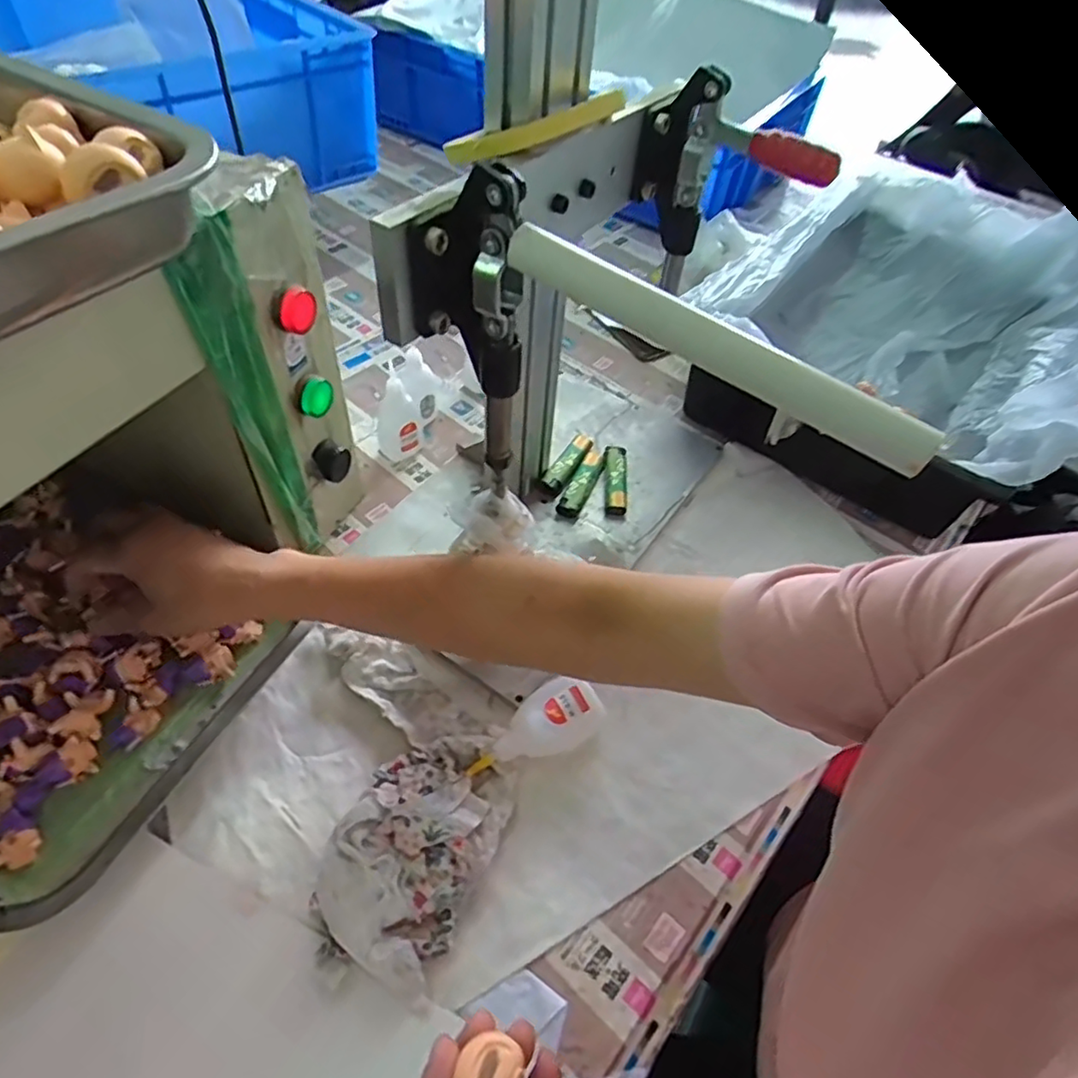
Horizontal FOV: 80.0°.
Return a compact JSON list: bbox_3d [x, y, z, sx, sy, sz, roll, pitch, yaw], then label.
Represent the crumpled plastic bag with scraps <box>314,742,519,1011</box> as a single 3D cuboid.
[{"bbox_3d":[-0.075,0.185,0.395,0.088,0.028,0.136,22,52,13],"label":"crumpled plastic bag with scraps"}]

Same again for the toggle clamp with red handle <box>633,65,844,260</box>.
[{"bbox_3d":[0.128,-0.240,0.431,0.120,0.102,0.036,28,54,17],"label":"toggle clamp with red handle"}]

